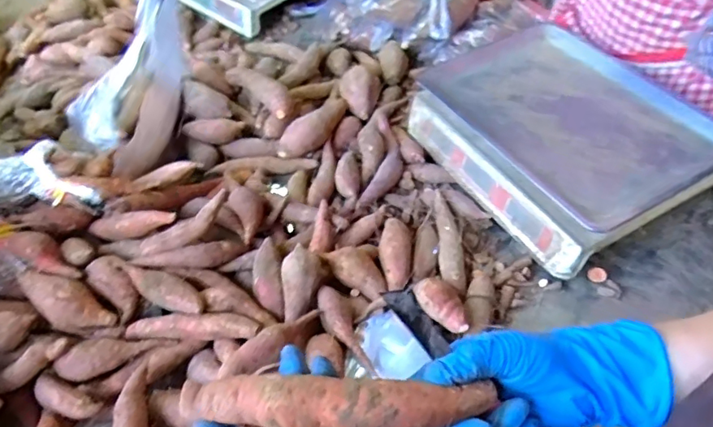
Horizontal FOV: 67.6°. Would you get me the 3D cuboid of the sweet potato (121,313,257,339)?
[{"bbox_3d":[-0.168,0.116,0.547,0.136,0.019,0.023,-1,48,6],"label":"sweet potato"}]

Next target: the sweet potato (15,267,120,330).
[{"bbox_3d":[-0.306,0.092,0.557,0.110,0.035,0.045,28,56,5],"label":"sweet potato"}]

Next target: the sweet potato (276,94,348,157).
[{"bbox_3d":[-0.058,-0.127,0.783,0.050,0.051,0.133,26,56,27],"label":"sweet potato"}]

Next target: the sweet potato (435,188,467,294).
[{"bbox_3d":[0.113,0.037,0.648,0.030,0.031,0.144,-2,48,6],"label":"sweet potato"}]

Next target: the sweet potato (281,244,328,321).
[{"bbox_3d":[-0.062,0.074,0.563,0.042,0.038,0.083,6,51,10],"label":"sweet potato"}]

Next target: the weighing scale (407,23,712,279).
[{"bbox_3d":[0.257,-0.097,0.707,0.250,0.105,0.340,-26,50,-16],"label":"weighing scale"}]

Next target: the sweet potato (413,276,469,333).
[{"bbox_3d":[0.092,0.094,0.566,0.038,0.030,0.071,-29,51,-18],"label":"sweet potato"}]

